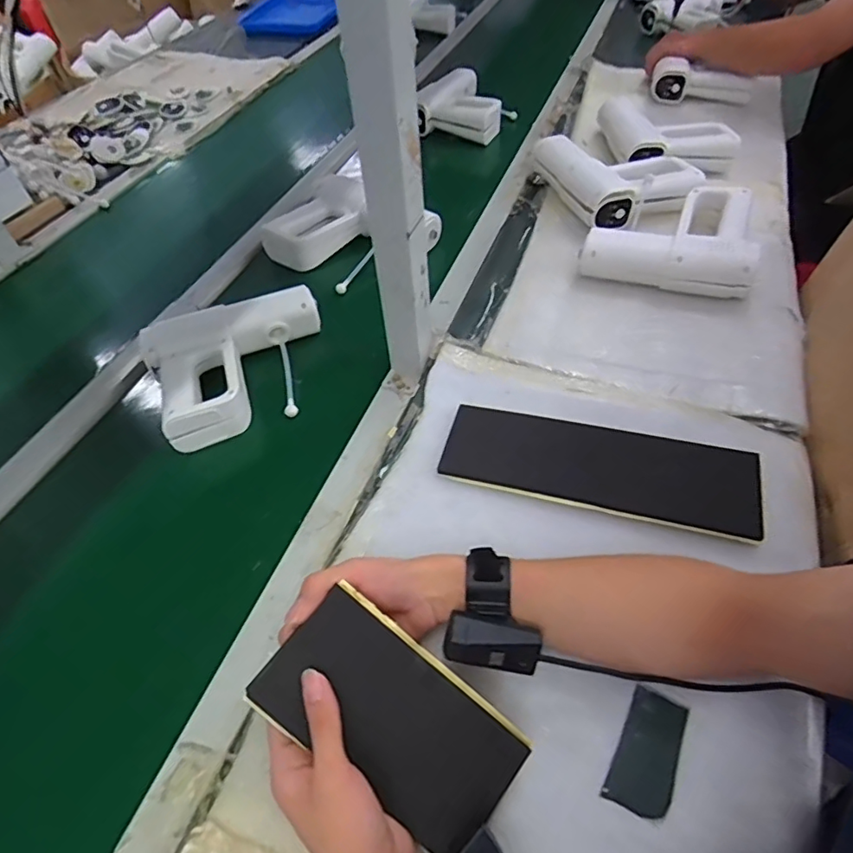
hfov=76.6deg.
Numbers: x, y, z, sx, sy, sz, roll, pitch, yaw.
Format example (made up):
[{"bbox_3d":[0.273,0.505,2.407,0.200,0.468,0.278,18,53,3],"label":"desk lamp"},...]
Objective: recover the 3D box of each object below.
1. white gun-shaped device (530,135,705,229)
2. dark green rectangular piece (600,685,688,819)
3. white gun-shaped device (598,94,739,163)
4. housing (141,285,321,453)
[{"bbox_3d":[0.291,-0.392,0.839,0.183,0.059,0.238,-16,52,-8],"label":"white gun-shaped device"},{"bbox_3d":[0.165,0.239,0.400,0.041,0.004,0.085,23,51,23],"label":"dark green rectangular piece"},{"bbox_3d":[0.411,-0.513,0.925,0.184,0.052,0.248,-4,52,2],"label":"white gun-shaped device"},{"bbox_3d":[-0.218,-0.079,0.643,0.209,0.054,0.178,-21,53,-11],"label":"housing"}]

